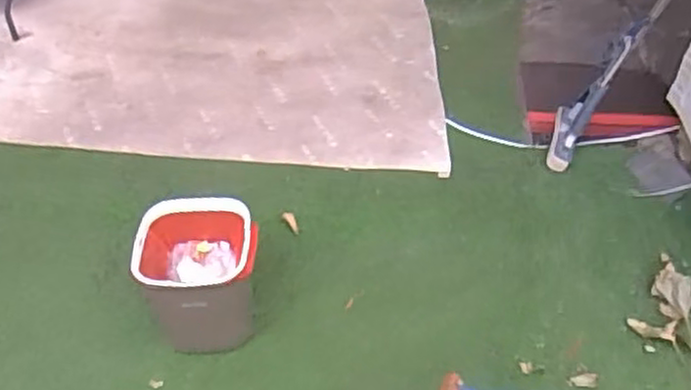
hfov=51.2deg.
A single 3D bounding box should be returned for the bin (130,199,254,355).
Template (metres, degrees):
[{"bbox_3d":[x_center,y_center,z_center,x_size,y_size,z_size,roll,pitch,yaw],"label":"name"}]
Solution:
[{"bbox_3d":[-0.314,0.178,1.581,0.240,0.299,0.251,0,47,0],"label":"bin"}]

